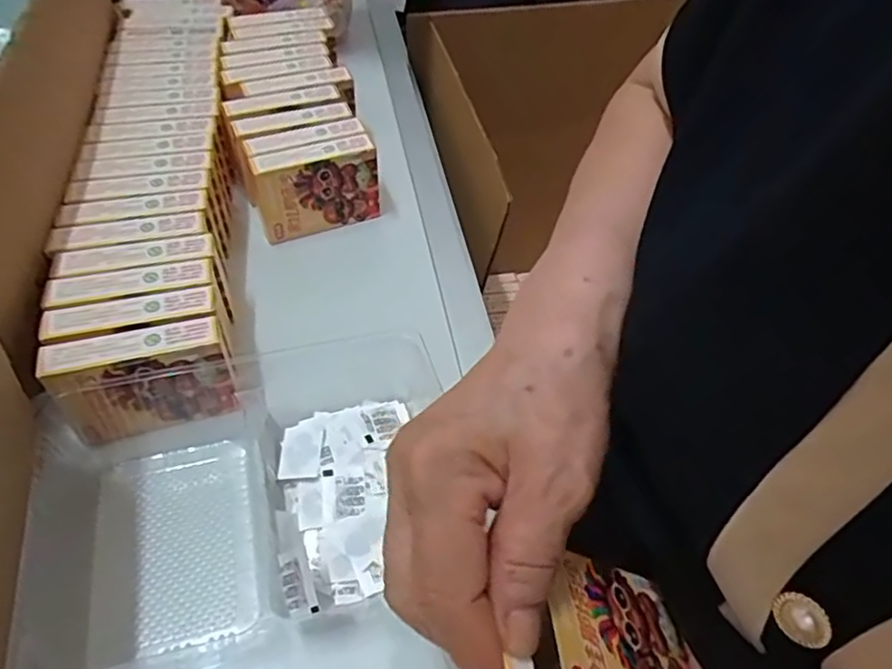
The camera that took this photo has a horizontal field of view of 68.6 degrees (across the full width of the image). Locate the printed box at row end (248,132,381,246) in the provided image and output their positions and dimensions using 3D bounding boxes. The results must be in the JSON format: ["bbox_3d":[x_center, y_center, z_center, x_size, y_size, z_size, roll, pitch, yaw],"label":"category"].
[{"bbox_3d":[-0.096,-0.109,0.491,0.090,0.065,0.022,-19,53,-18],"label":"printed box at row end"}]

